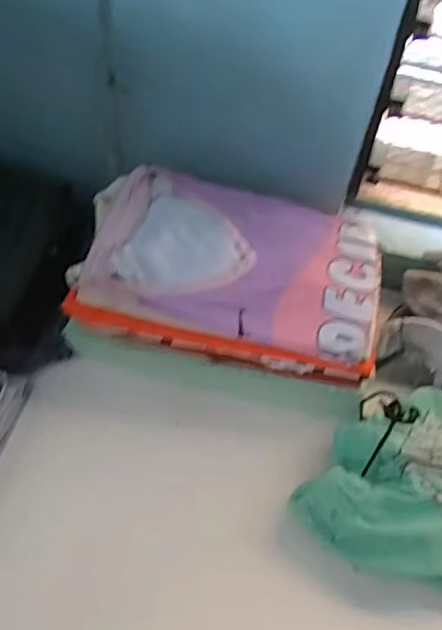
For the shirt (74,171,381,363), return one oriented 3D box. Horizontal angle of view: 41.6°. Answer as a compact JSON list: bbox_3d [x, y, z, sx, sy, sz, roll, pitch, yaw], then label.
[{"bbox_3d":[0.017,-0.066,0.632,0.312,0.049,0.190,13,53,5],"label":"shirt"}]

